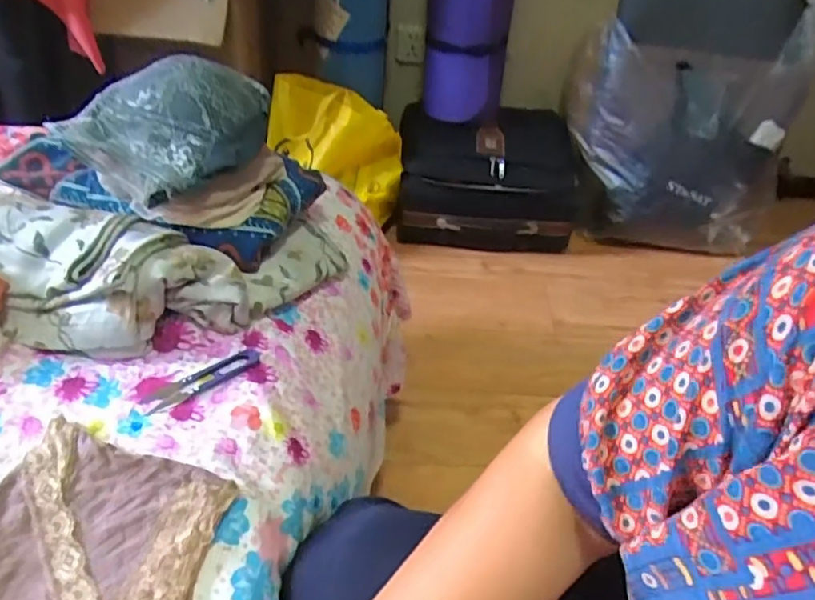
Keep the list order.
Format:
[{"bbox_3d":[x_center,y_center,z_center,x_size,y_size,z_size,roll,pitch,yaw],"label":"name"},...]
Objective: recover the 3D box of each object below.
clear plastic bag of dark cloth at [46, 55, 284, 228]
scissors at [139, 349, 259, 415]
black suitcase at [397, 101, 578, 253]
[{"bbox_3d":[-0.219,-0.147,0.556,0.188,0.107,0.124,-8,47,-15],"label":"clear plastic bag of dark cloth"},{"bbox_3d":[-0.175,0.068,0.507,0.100,0.004,0.024,-25,54,-29],"label":"scissors"},{"bbox_3d":[0.192,-0.311,1.498,0.431,0.281,0.329,3,45,-5],"label":"black suitcase"}]

